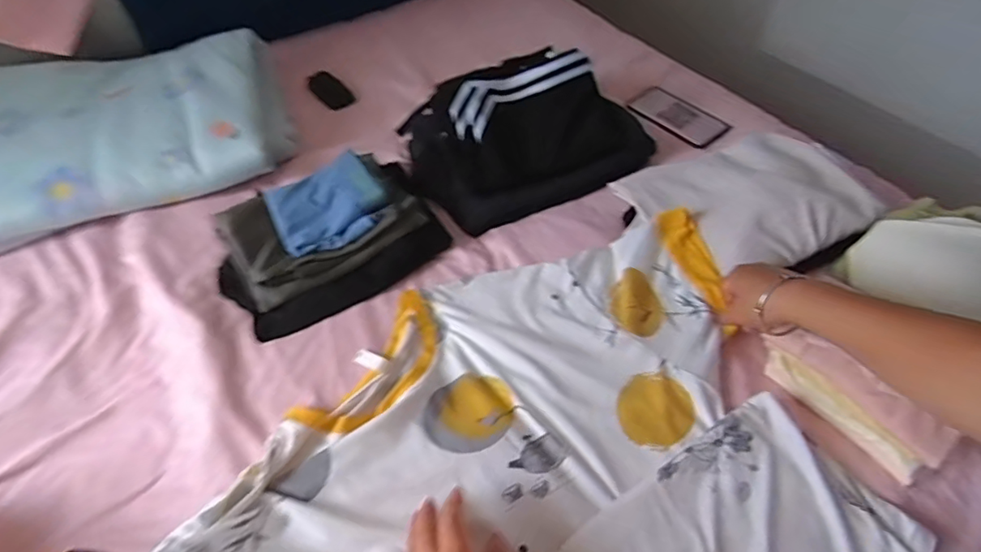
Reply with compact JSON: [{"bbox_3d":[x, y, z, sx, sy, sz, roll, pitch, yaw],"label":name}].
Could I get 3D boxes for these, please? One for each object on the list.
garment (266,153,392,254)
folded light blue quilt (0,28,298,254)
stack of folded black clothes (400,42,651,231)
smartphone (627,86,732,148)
[{"bbox_3d":[-0.214,-0.099,0.722,0.142,0.027,0.132,-22,53,-16],"label":"garment"},{"bbox_3d":[-0.598,-0.232,0.865,0.510,0.095,0.344,-15,52,-9],"label":"folded light blue quilt"},{"bbox_3d":[0.043,-0.232,0.819,0.334,0.113,0.273,-24,54,-16],"label":"stack of folded black clothes"},{"bbox_3d":[0.316,-0.270,0.933,0.086,0.014,0.179,-33,50,-17],"label":"smartphone"}]

